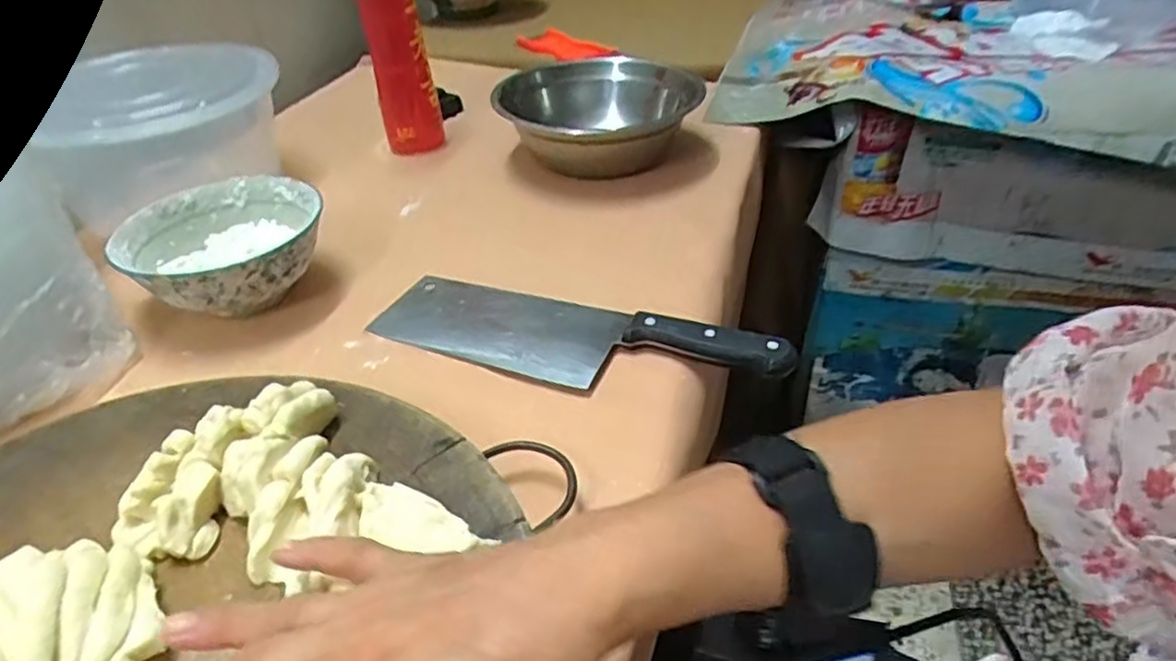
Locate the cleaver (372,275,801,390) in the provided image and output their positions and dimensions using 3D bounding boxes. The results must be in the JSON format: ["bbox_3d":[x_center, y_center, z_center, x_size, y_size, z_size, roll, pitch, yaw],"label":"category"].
[{"bbox_3d":[-0.013,0.002,0.472,0.284,0.029,0.079,14,41,22],"label":"cleaver"}]

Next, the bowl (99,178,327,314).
[{"bbox_3d":[-0.273,-0.061,0.539,0.139,0.060,0.134,-2,37,2],"label":"bowl"}]

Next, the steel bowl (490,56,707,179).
[{"bbox_3d":[0.015,-0.203,0.697,0.207,0.077,0.180,-6,37,-2],"label":"steel bowl"}]

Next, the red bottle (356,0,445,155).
[{"bbox_3d":[-0.193,-0.294,0.699,0.059,0.225,0.062,-15,39,-14],"label":"red bottle"}]

